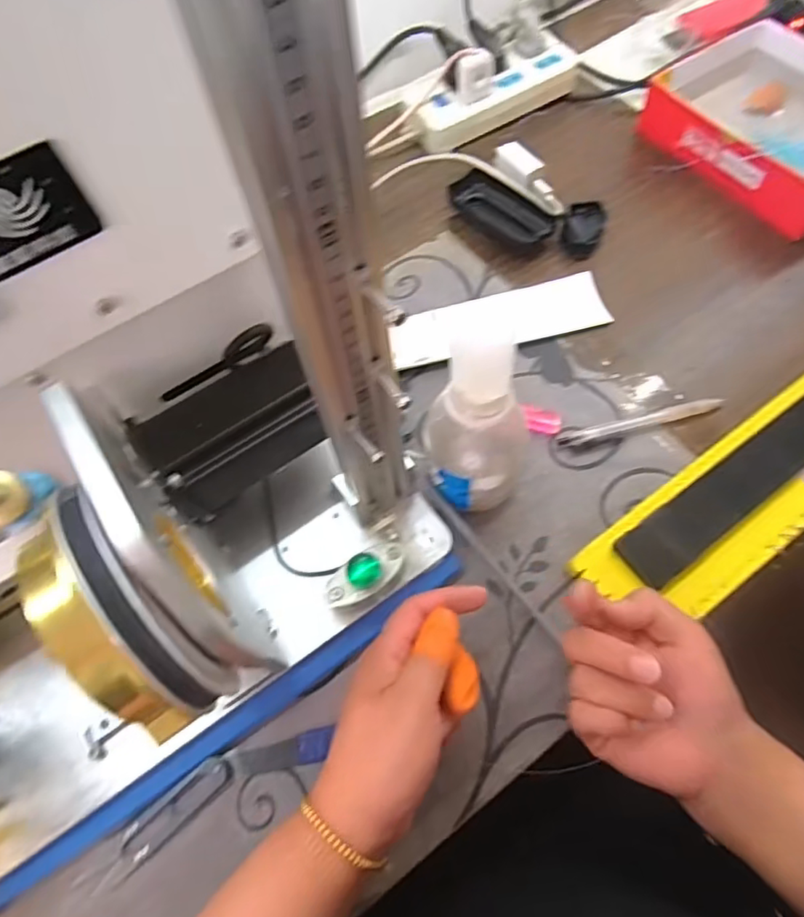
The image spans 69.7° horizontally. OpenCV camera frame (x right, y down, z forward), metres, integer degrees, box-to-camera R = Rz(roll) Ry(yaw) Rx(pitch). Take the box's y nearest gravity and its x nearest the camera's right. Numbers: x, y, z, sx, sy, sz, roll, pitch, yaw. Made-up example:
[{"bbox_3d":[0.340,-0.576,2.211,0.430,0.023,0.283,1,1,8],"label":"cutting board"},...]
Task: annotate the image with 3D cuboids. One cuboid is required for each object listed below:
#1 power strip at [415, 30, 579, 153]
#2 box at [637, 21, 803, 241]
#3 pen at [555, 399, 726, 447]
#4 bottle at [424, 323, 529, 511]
[{"bbox_3d":[0.106,-0.395,0.634,0.190,0.045,0.057,-33,65,-12],"label":"power strip"},{"bbox_3d":[0.375,-0.334,0.573,0.176,0.046,0.217,-32,65,-12],"label":"box"},{"bbox_3d":[0.193,-0.030,0.465,0.137,0.011,0.013,-13,63,-2],"label":"pen"},{"bbox_3d":[0.052,-0.017,0.382,0.071,0.161,0.064,10,64,9],"label":"bottle"}]

